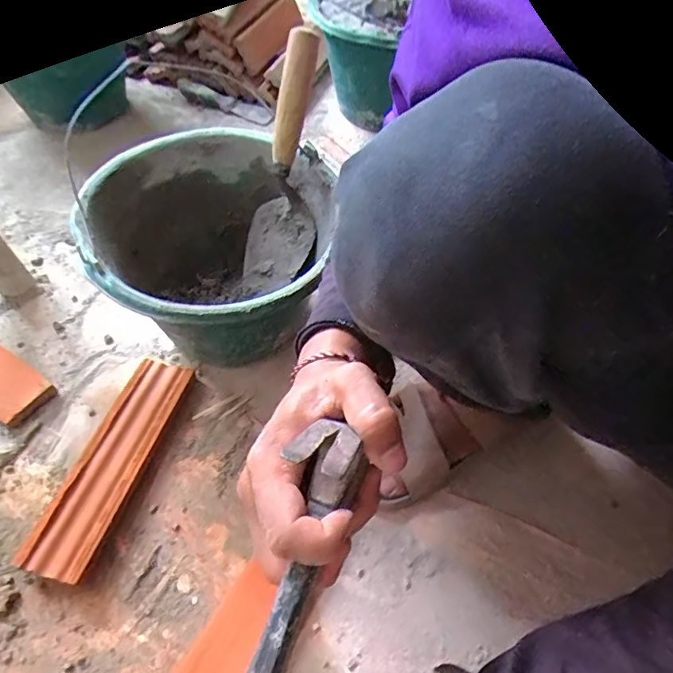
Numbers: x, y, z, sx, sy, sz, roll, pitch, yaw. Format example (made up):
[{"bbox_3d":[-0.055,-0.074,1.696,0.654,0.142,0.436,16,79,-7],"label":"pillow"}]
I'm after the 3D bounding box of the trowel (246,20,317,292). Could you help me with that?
[{"bbox_3d":[-0.055,-0.188,0.547,0.073,0.268,0.059,9,25,4],"label":"trowel"}]

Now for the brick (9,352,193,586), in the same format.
[{"bbox_3d":[-0.219,0.123,0.496,0.064,0.030,0.226,16,56,8],"label":"brick"}]

